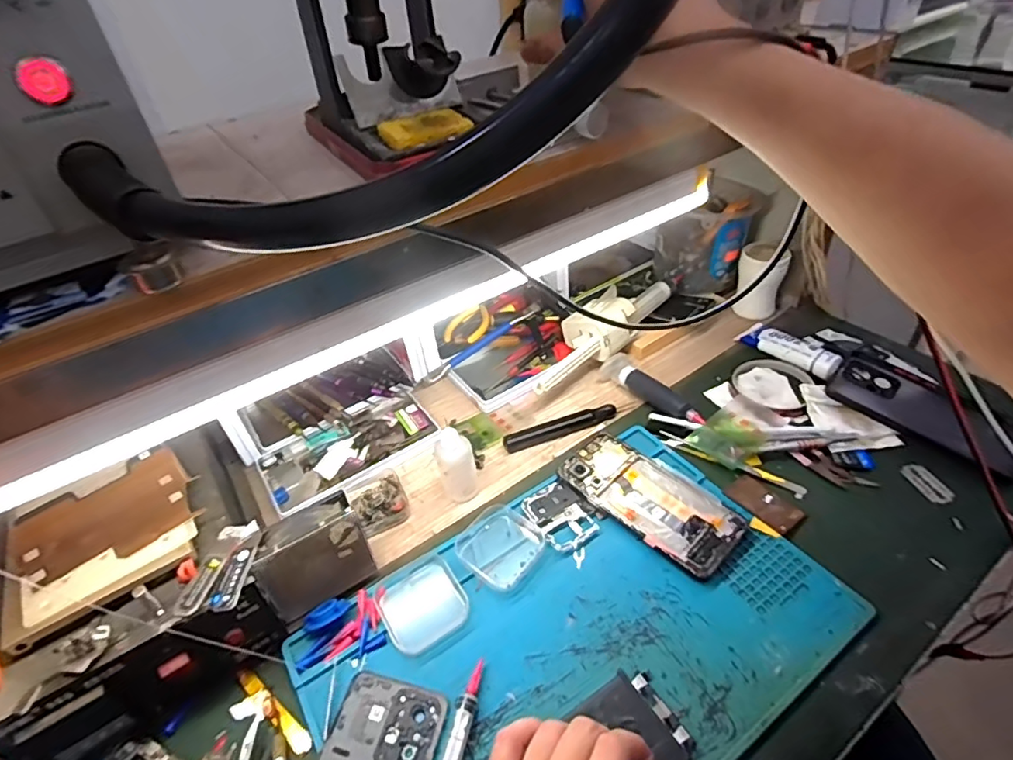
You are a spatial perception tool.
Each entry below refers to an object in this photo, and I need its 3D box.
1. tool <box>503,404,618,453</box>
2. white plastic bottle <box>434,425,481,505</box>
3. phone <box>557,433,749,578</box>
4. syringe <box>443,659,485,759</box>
[{"bbox_3d":[0.057,0.049,0.575,0.124,0.014,0.017,-16,41,-12],"label":"tool"},{"bbox_3d":[-0.045,0.078,0.503,0.033,0.072,0.029,-12,41,-6],"label":"white plastic bottle"},{"bbox_3d":[0.126,0.105,0.491,0.074,0.009,0.159,-35,48,-29],"label":"phone"},{"bbox_3d":[-0.033,0.238,0.359,0.018,0.010,0.105,7,42,15],"label":"syringe"}]

